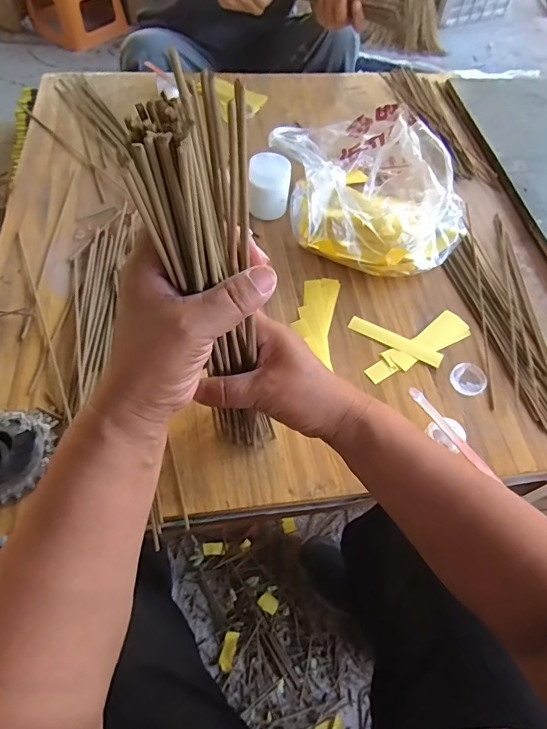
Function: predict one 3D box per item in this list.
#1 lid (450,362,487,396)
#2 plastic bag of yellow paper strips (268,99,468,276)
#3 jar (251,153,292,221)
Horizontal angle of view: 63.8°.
[{"bbox_3d":[0.218,0.016,0.491,0.037,0.007,0.039,2,59,-3],"label":"lid"},{"bbox_3d":[0.126,-0.236,0.588,0.234,0.095,0.266,-36,68,-22],"label":"plastic bag of yellow paper strips"},{"bbox_3d":[-0.004,-0.240,0.588,0.054,0.063,0.061,3,59,-2],"label":"jar"}]

